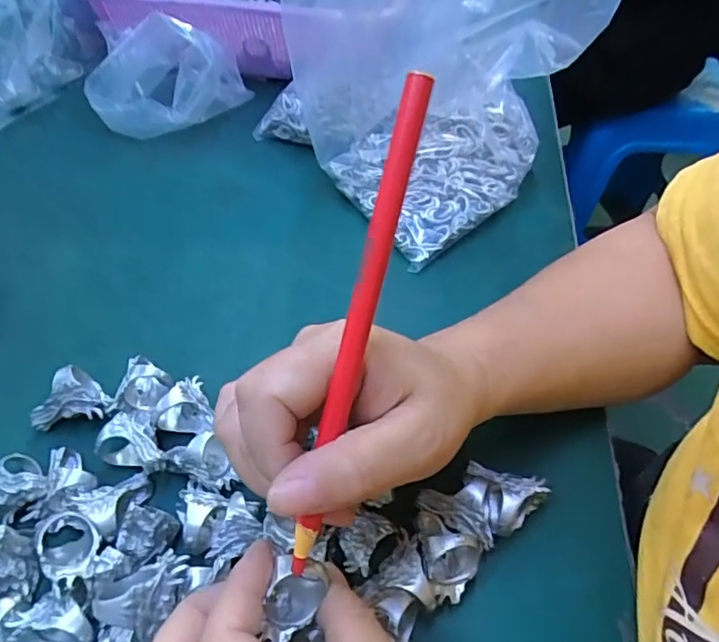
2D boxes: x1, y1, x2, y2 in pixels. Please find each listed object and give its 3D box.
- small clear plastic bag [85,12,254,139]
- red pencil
[{"bbox_3d":[-0.165,-0.209,0.457,0.120,0.077,0.088,10,52,7],"label":"small clear plastic bag"},{"bbox_3d":[-0.002,0.007,0.179,0.008,0.168,0.007,16,11,12],"label":"red pencil"}]

